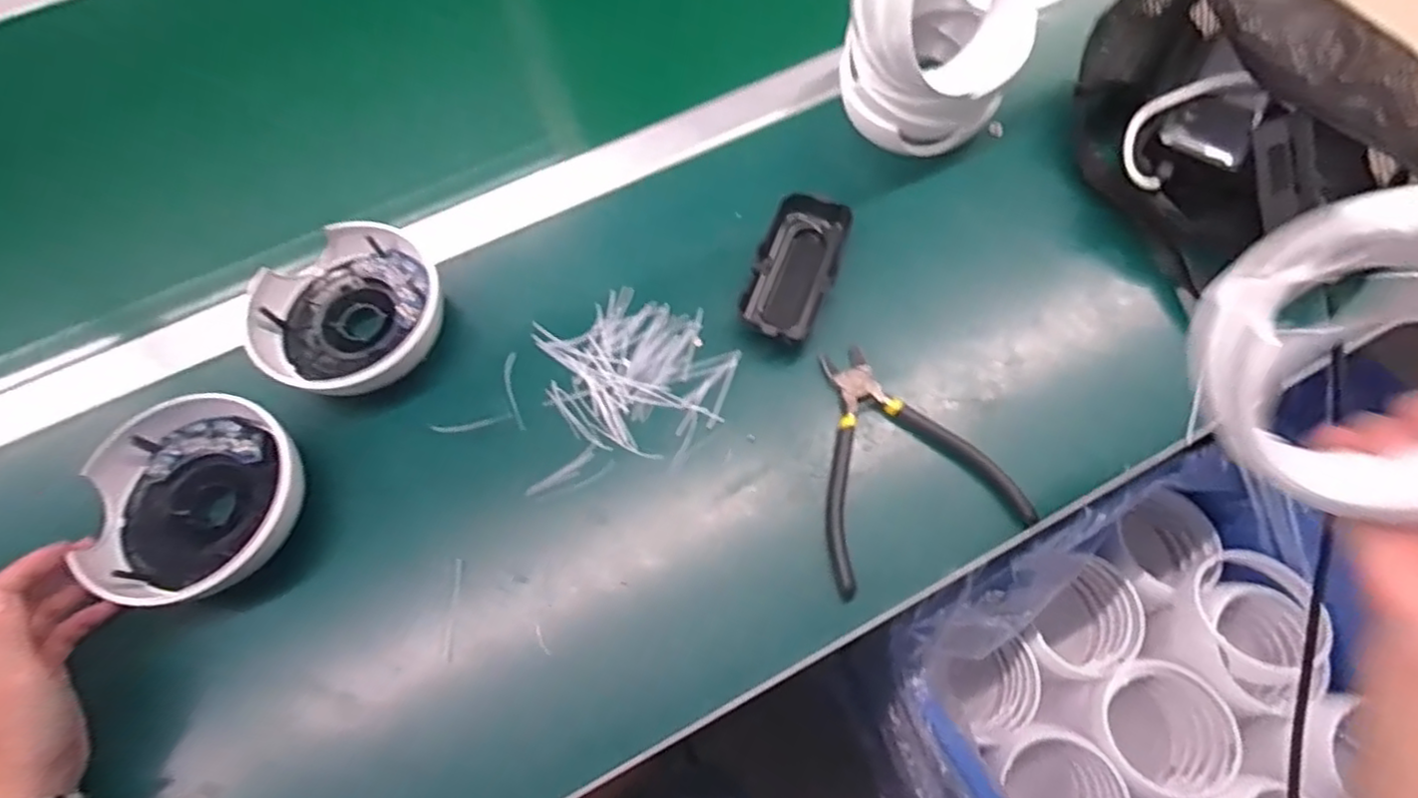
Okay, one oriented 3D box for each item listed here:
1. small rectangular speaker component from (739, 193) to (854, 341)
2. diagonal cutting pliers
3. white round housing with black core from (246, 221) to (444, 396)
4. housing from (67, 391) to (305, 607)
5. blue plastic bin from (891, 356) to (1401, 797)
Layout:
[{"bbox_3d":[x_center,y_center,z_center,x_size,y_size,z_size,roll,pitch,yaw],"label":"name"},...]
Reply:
[{"bbox_3d":[0.056,-0.084,0.442,0.050,0.029,0.105,21,69,11],"label":"small rectangular speaker component"},{"bbox_3d":[0.109,0.031,0.400,0.119,0.011,0.135,-18,67,-6],"label":"diagonal cutting pliers"},{"bbox_3d":[-0.226,-0.053,0.429,0.109,0.038,0.113,-1,66,1],"label":"white round housing with black core"},{"bbox_3d":[-0.293,0.057,0.379,0.116,0.036,0.113,-1,66,1],"label":"housing"},{"bbox_3d":[0.425,0.347,0.545,0.413,0.246,0.525,-31,69,-11],"label":"blue plastic bin"}]

